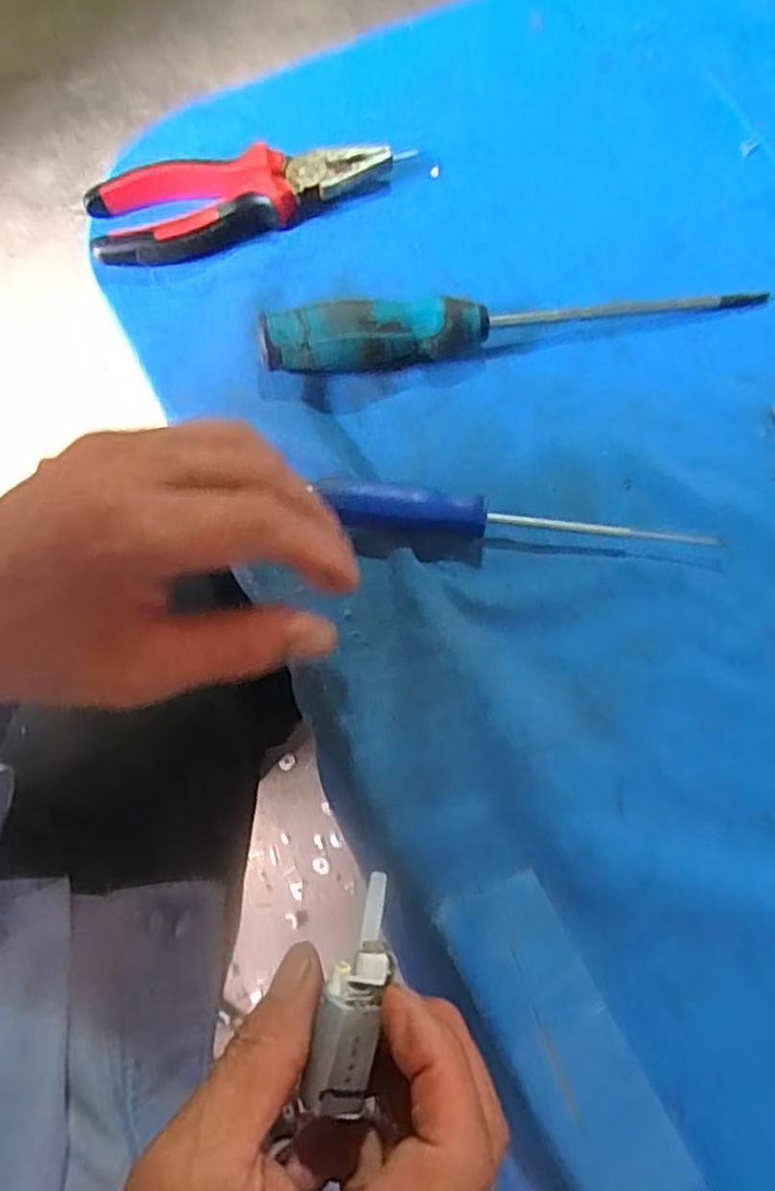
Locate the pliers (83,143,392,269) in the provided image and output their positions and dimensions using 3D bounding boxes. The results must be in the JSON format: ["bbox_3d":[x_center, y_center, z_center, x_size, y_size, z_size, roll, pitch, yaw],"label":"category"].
[{"bbox_3d":[-0.077,-0.210,0.384,0.157,0.020,0.048,-15,70,-5],"label":"pliers"}]

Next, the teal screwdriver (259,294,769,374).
[{"bbox_3d":[0.060,-0.135,0.348,0.238,0.030,0.022,-11,70,-4],"label":"teal screwdriver"}]

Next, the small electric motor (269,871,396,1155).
[{"bbox_3d":[-0.009,0.123,0.216,0.022,0.016,0.073,15,73,6],"label":"small electric motor"}]

